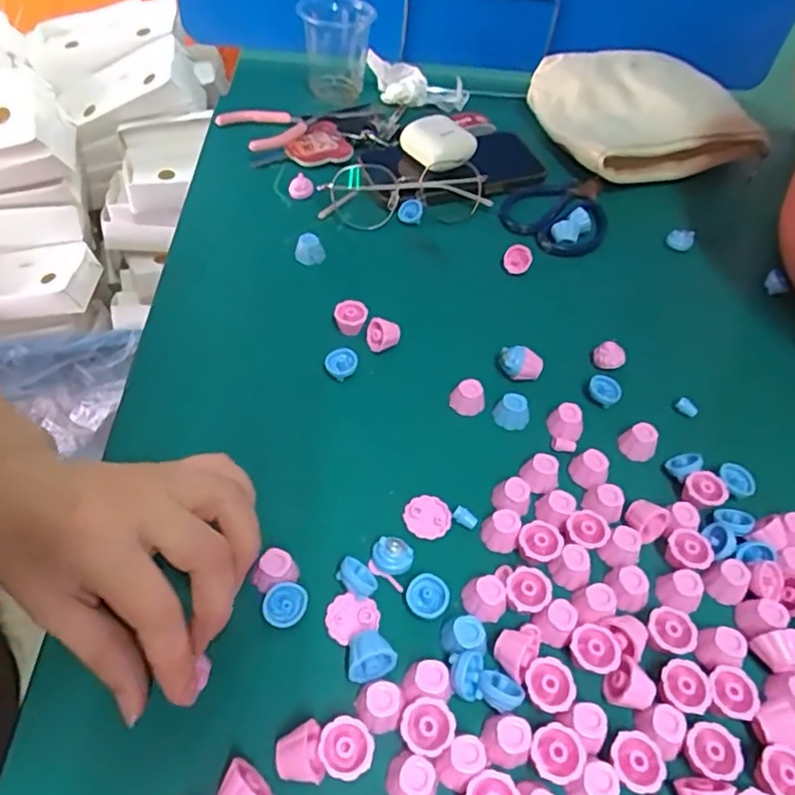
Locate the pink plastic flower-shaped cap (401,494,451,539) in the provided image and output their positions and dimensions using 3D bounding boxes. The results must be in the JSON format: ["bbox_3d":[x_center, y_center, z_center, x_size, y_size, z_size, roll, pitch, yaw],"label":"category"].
[{"bbox_3d":[0.015,0.059,0.307,0.022,0.004,0.023,3,51,-4],"label":"pink plastic flower-shaped cap"}]

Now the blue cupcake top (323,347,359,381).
[{"bbox_3d":[-0.033,-0.020,0.361,0.018,0.011,0.015,-11,53,-15],"label":"blue cupcake top"}]

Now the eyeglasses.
[{"bbox_3d":[0.007,-0.156,0.468,0.133,0.028,0.043,-4,51,-9],"label":"eyeglasses"}]

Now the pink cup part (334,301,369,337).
[{"bbox_3d":[-0.029,-0.049,0.383,0.020,0.020,0.017,6,51,-1],"label":"pink cup part"}]

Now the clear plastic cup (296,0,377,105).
[{"bbox_3d":[-0.058,-0.320,0.560,0.062,0.070,0.058,3,51,-4],"label":"clear plastic cup"}]

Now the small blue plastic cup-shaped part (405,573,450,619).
[{"bbox_3d":[0.014,0.090,0.278,0.019,0.007,0.016,38,57,23],"label":"small blue plastic cup-shaped part"}]

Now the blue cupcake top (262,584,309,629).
[{"bbox_3d":[-0.050,0.092,0.270,0.020,0.004,0.018,-4,75,-16],"label":"blue cupcake top"}]

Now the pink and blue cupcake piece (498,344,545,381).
[{"bbox_3d":[0.075,-0.020,0.368,0.026,0.020,0.016,12,51,3],"label":"pink and blue cupcake piece"}]

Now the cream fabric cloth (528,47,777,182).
[{"bbox_3d":[0.211,-0.252,0.544,0.168,0.068,0.142,-15,54,-18],"label":"cream fabric cloth"}]

